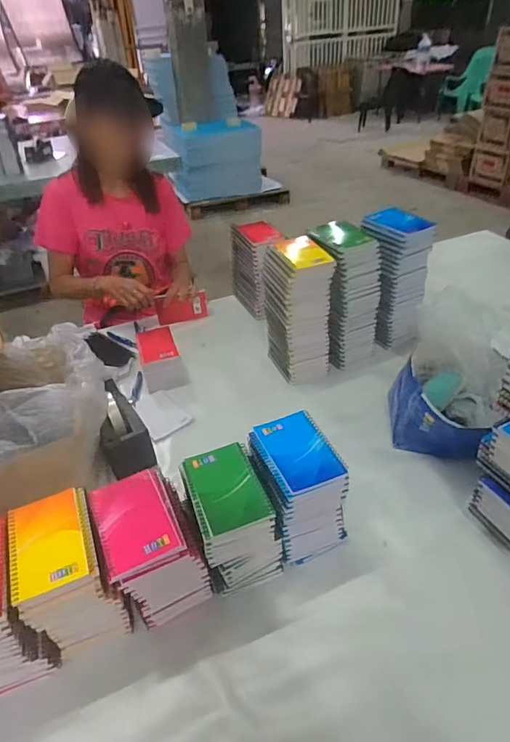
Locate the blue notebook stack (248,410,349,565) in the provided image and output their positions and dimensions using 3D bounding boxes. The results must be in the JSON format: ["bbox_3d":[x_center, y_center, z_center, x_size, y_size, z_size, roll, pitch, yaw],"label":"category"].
[{"bbox_3d":[0.062,0.175,0.692,0.099,0.171,0.139,-18,39,-18],"label":"blue notebook stack"}]

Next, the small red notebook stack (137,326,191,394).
[{"bbox_3d":[-0.212,-0.032,1.054,0.093,0.081,0.136,-14,38,-13],"label":"small red notebook stack"}]

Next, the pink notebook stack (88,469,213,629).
[{"bbox_3d":[-0.135,0.240,0.623,0.108,0.167,0.134,-19,40,-19],"label":"pink notebook stack"}]

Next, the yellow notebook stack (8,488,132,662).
[{"bbox_3d":[-0.233,0.264,0.603,0.100,0.164,0.140,-18,39,-17],"label":"yellow notebook stack"}]

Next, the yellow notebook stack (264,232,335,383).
[{"bbox_3d":[0.089,-0.123,1.002,0.117,0.271,0.142,-9,37,-7],"label":"yellow notebook stack"}]

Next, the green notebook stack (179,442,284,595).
[{"bbox_3d":[-0.028,0.212,0.656,0.107,0.170,0.132,-15,39,-15],"label":"green notebook stack"}]

